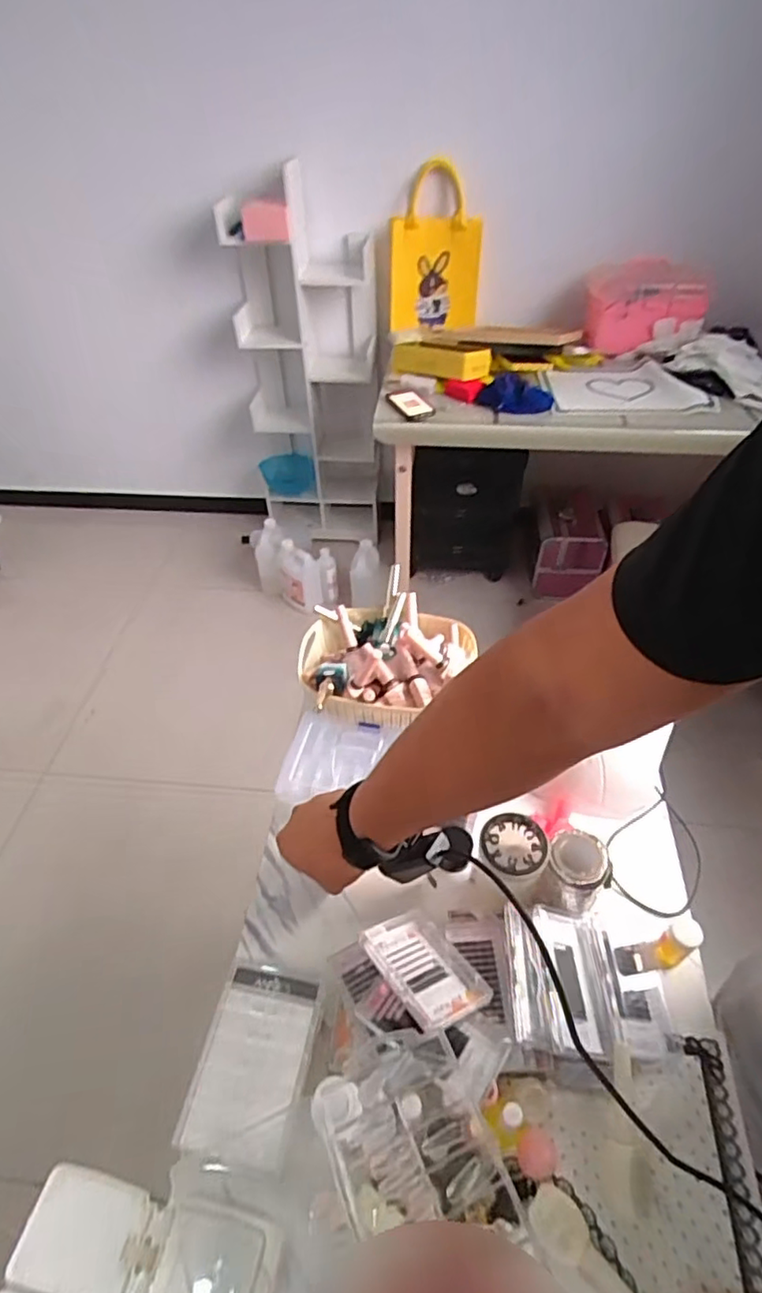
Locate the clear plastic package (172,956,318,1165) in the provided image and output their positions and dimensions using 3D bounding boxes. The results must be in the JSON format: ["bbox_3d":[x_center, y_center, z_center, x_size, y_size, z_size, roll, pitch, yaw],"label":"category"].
[{"bbox_3d":[-0.106,0.339,0.500,0.082,0.016,0.133,7,46,9],"label":"clear plastic package"}]

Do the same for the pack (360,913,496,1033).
[{"bbox_3d":[0.041,0.278,0.527,0.077,0.013,0.102,-5,29,-41],"label":"pack"}]

